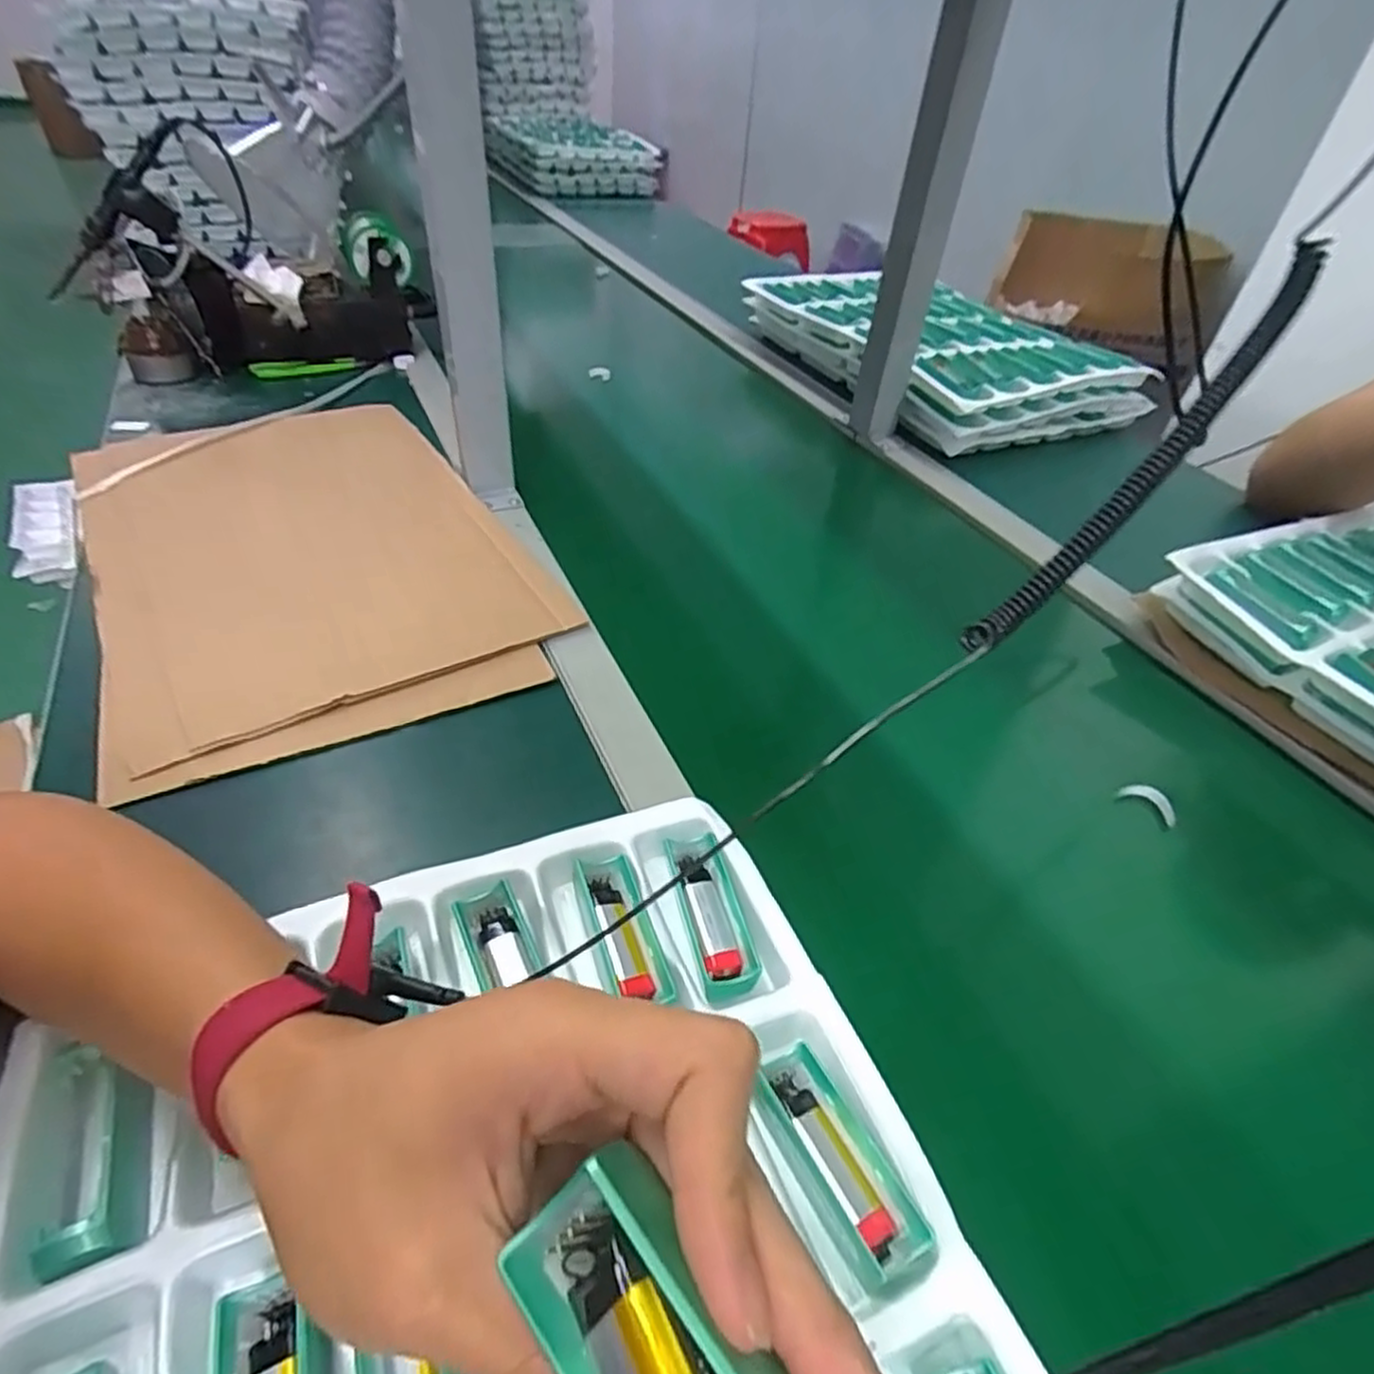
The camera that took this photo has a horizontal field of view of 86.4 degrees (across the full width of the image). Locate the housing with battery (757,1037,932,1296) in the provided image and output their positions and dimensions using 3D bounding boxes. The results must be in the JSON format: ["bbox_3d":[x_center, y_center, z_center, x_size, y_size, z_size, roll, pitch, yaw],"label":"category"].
[{"bbox_3d":[0.057,0.185,0.285,0.032,0.012,0.080,-19,49,-24],"label":"housing with battery"}]

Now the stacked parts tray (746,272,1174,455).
[{"bbox_3d":[0.316,-0.441,0.955,0.299,0.083,0.434,-15,47,-21],"label":"stacked parts tray"}]

